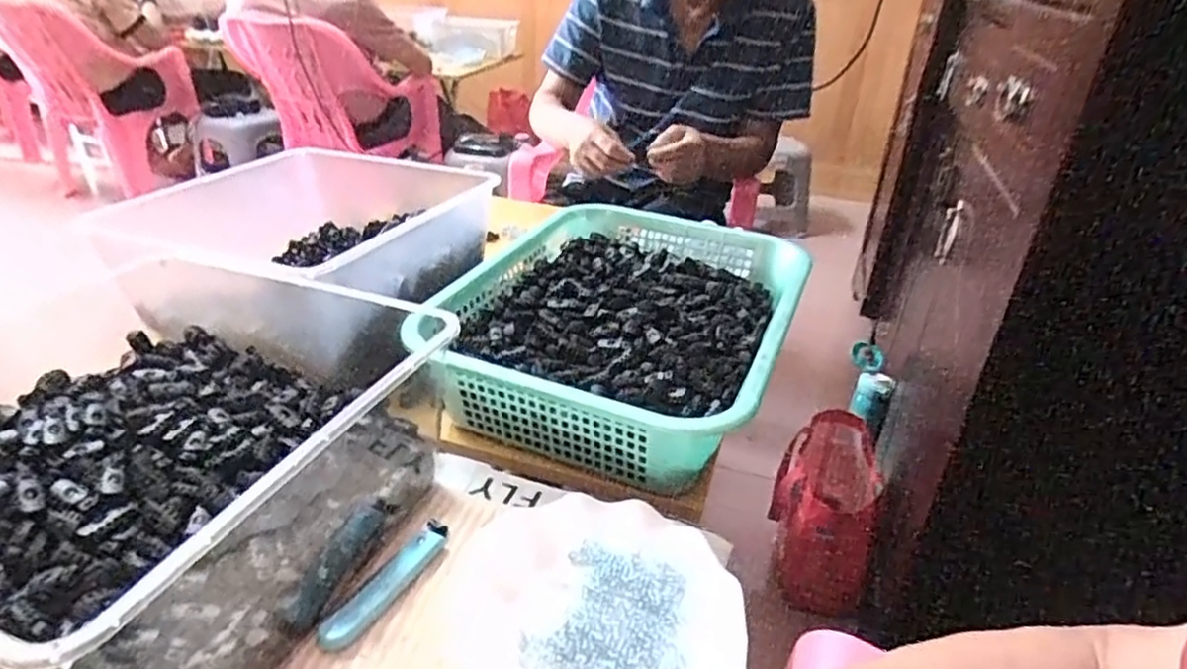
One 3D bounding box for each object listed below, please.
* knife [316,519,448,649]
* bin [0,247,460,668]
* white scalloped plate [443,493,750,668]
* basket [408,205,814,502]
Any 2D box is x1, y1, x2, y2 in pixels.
[{"bbox_3d":[-0.135,0.163,0.450,0.023,0.008,0.108,18,34,25],"label":"knife"},{"bbox_3d":[-0.302,0.071,0.466,0.349,0.136,0.343,11,31,14],"label":"bin"},{"bbox_3d":[-0.001,0.168,0.444,0.180,0.018,0.160,-1,31,-6],"label":"white scalloped plate"},{"bbox_3d":[0.032,-0.011,0.673,0.305,0.090,0.383,14,32,19],"label":"basket"}]

